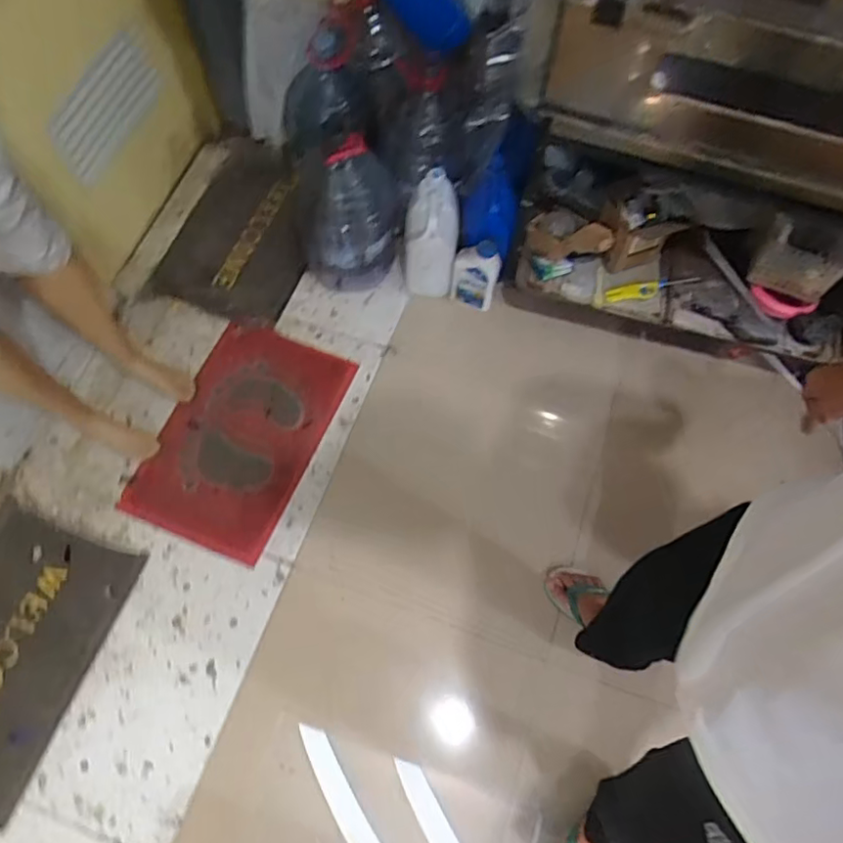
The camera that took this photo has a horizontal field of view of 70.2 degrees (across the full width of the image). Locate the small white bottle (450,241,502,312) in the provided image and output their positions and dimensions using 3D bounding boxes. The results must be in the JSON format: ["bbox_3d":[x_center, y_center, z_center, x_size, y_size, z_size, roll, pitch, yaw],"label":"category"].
[{"bbox_3d":[0.143,-0.380,1.537,0.108,0.191,0.078,19,70,6],"label":"small white bottle"}]

